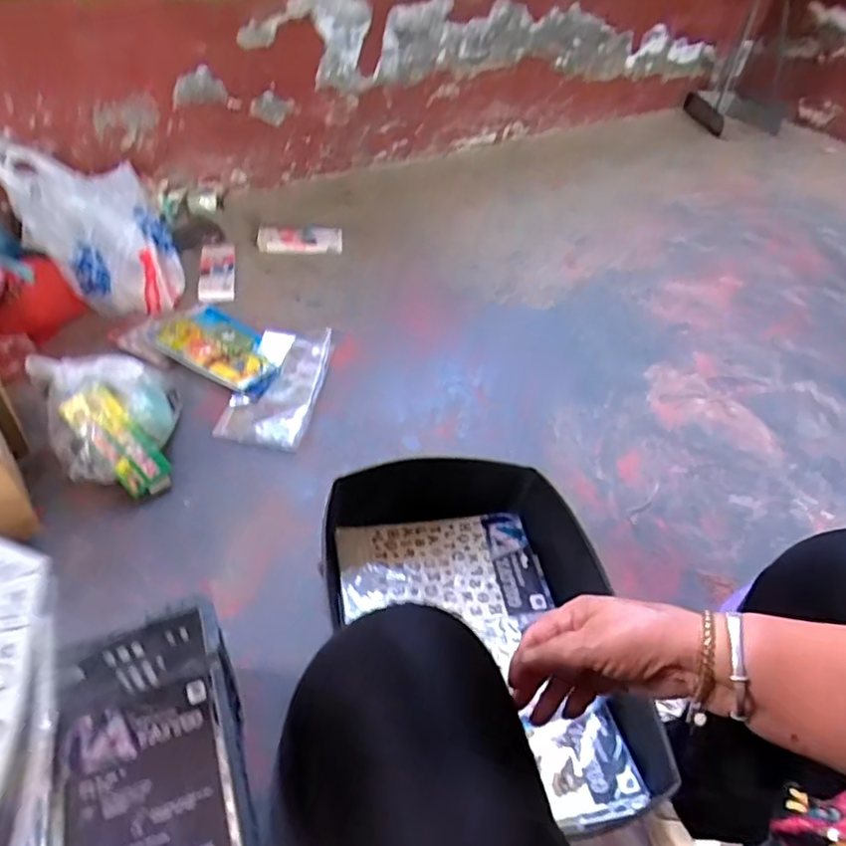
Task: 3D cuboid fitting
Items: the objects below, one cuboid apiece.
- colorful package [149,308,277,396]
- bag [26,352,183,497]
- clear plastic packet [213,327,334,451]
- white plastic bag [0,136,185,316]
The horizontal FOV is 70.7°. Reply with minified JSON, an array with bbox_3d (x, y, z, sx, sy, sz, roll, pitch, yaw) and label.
[{"bbox_3d":[-0.411,-0.162,1.228,0.288,0.025,0.172,26,46,19],"label":"colorful package"},{"bbox_3d":[-0.495,-0.003,0.967,0.202,0.147,0.206,-18,49,-24],"label":"bag"},{"bbox_3d":[-0.278,-0.078,1.162,0.158,0.027,0.310,9,43,2],"label":"clear plastic packet"},{"bbox_3d":[-0.657,-0.387,1.220,0.274,0.301,0.204,-22,50,-28],"label":"white plastic bag"}]

